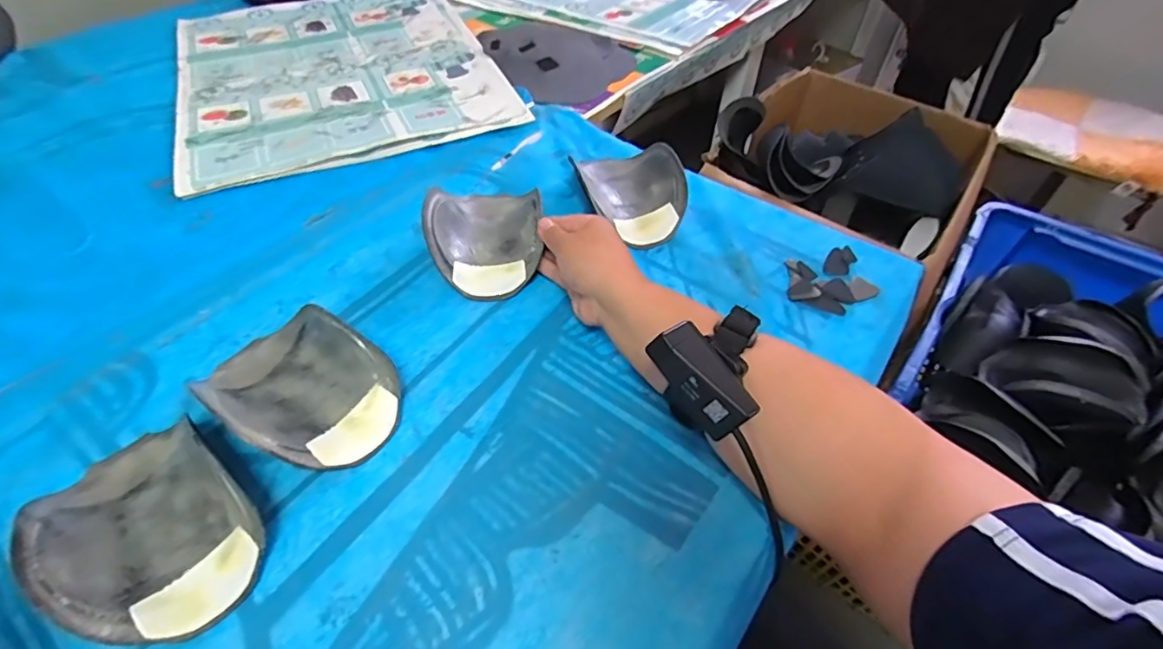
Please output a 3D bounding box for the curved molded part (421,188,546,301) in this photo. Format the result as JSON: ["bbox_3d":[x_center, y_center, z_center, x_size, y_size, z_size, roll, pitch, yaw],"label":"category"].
[{"bbox_3d":[-0.090,-0.090,0.514,0.102,0.042,0.143,-3,47,-3],"label":"curved molded part"}]

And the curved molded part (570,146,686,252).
[{"bbox_3d":[0.046,-0.143,0.555,0.097,0.045,0.151,-8,49,-9],"label":"curved molded part"}]

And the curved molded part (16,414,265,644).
[{"bbox_3d":[-0.264,0.114,0.332,0.158,0.045,0.097,33,55,25],"label":"curved molded part"}]

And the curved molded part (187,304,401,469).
[{"bbox_3d":[-0.205,0.041,0.394,0.152,0.045,0.100,26,52,20],"label":"curved molded part"}]

